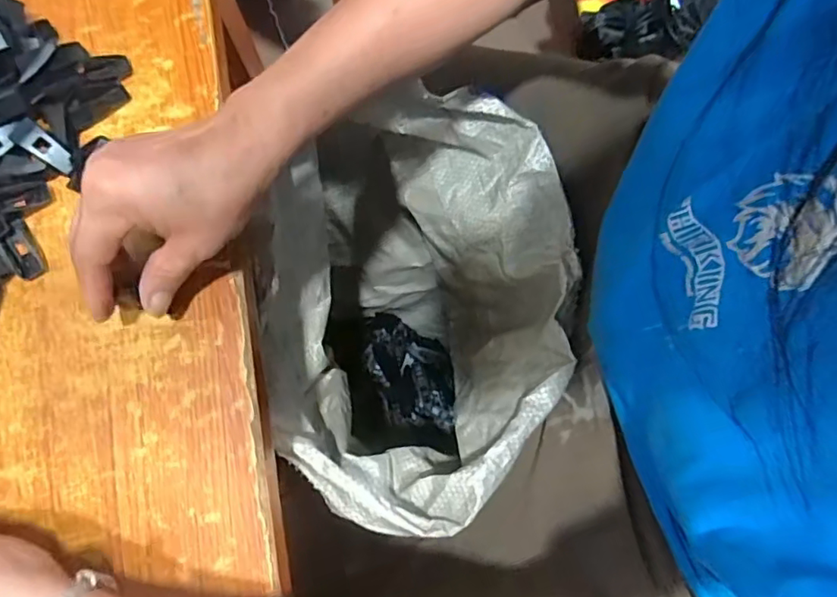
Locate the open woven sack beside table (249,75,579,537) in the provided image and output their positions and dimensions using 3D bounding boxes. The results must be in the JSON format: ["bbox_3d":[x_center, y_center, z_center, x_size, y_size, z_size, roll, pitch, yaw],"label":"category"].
[{"bbox_3d":[0.000,0.045,0.678,0.257,0.509,0.335,0,78,-2],"label":"open woven sack beside table"}]

